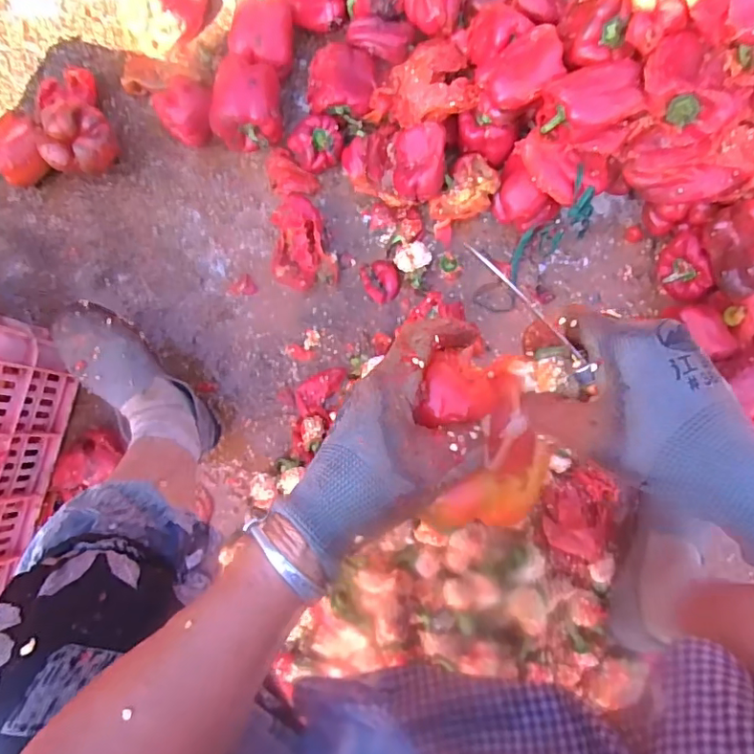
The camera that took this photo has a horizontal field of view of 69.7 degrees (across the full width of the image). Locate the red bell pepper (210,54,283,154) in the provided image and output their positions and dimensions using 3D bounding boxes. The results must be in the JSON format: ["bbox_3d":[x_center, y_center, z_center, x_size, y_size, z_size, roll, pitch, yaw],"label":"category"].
[{"bbox_3d":[-0.176,-0.363,0.725,0.086,0.098,0.091,-1,83,2],"label":"red bell pepper"}]

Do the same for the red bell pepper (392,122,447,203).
[{"bbox_3d":[0.056,-0.276,0.696,0.066,0.061,0.090,-1,83,2],"label":"red bell pepper"}]

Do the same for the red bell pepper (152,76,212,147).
[{"bbox_3d":[-0.254,-0.359,0.747,0.073,0.064,0.078,0,83,2],"label":"red bell pepper"}]

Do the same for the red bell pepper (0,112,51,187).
[{"bbox_3d":[-0.482,-0.304,0.745,0.075,0.070,0.072,0,83,2],"label":"red bell pepper"}]

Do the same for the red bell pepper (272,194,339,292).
[{"bbox_3d":[-0.107,-0.178,0.728,0.085,0.050,0.118,-18,83,0],"label":"red bell pepper"}]

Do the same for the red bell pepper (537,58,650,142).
[{"bbox_3d":[0.245,-0.310,0.619,0.098,0.064,0.078,-25,83,-1],"label":"red bell pepper"}]

